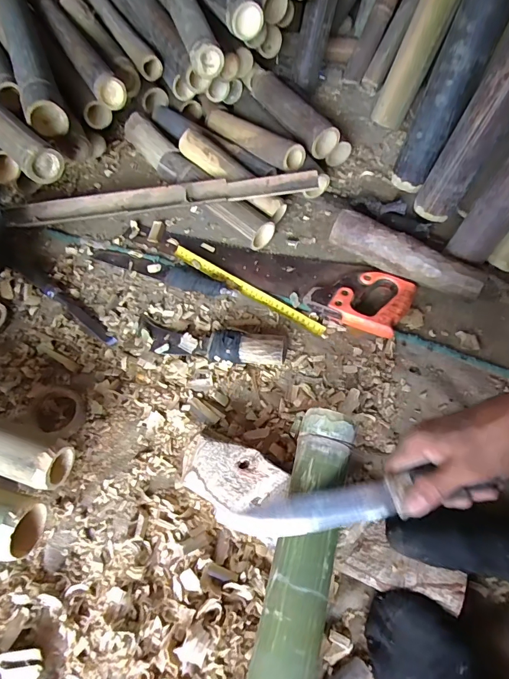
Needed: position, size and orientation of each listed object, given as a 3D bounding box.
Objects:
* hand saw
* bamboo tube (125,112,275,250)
[{"bbox_3d":[0.026,-0.141,0.683,0.472,0.033,0.118,24,63,12],"label":"hand saw"},{"bbox_3d":[-0.126,-0.311,0.762,0.070,0.056,0.414,-38,68,-20],"label":"bamboo tube"}]

